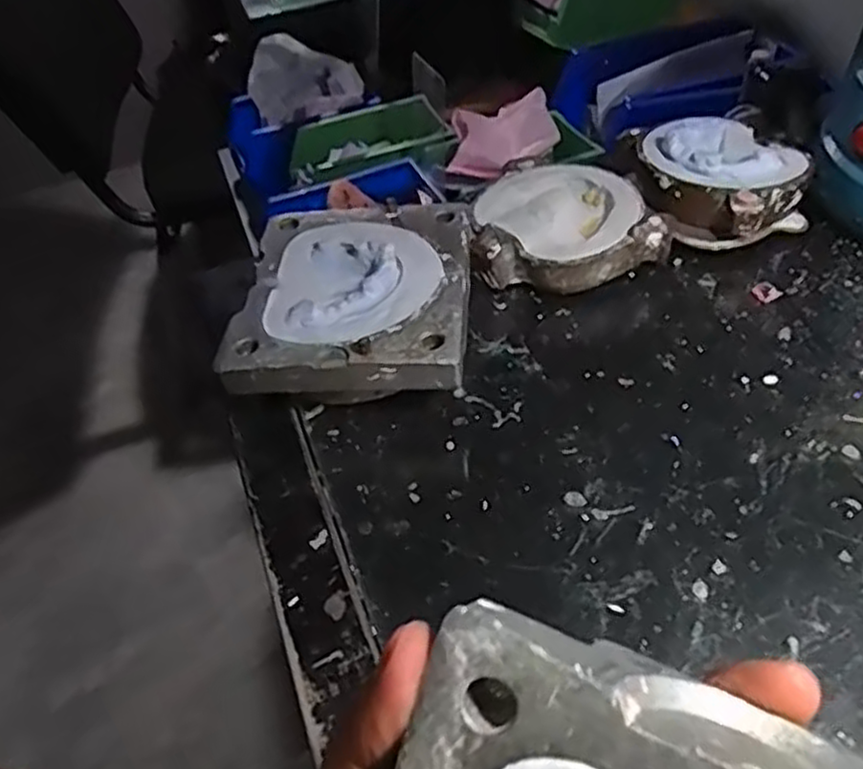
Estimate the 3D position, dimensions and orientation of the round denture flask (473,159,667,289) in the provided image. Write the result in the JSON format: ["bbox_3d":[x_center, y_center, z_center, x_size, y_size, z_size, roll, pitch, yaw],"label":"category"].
[{"bbox_3d":[0.076,-0.093,0.440,0.105,0.037,0.099,-8,46,0],"label":"round denture flask"}]

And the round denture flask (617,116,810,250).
[{"bbox_3d":[0.168,-0.119,0.447,0.094,0.044,0.100,-4,46,4],"label":"round denture flask"}]

